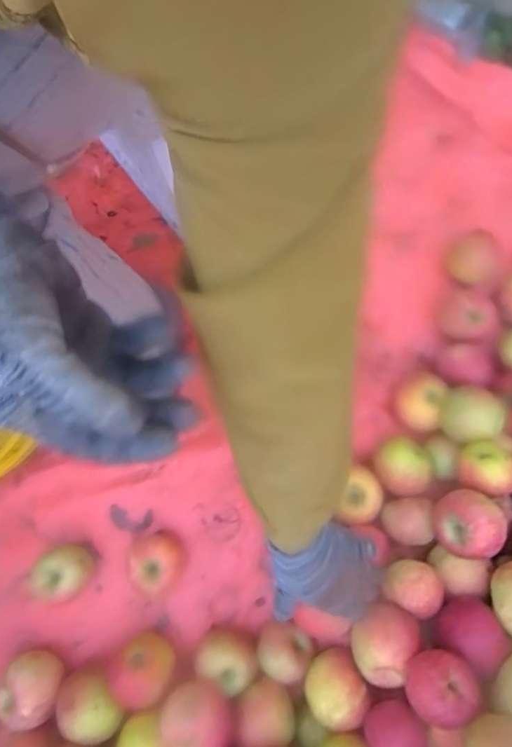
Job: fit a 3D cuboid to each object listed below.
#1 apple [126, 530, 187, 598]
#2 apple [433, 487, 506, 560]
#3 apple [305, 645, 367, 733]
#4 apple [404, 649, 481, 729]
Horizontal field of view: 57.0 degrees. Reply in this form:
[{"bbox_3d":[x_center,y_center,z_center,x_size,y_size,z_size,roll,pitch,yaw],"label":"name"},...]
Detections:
[{"bbox_3d":[-0.124,0.233,0.581,0.079,0.061,0.067,-24,81,-6],"label":"apple"},{"bbox_3d":[0.238,0.168,0.528,0.060,0.070,0.072,1,79,-1],"label":"apple"},{"bbox_3d":[0.084,0.340,0.510,0.062,0.060,0.060,0,79,-1],"label":"apple"},{"bbox_3d":[0.173,0.297,0.451,0.051,0.060,0.060,44,81,7],"label":"apple"}]

